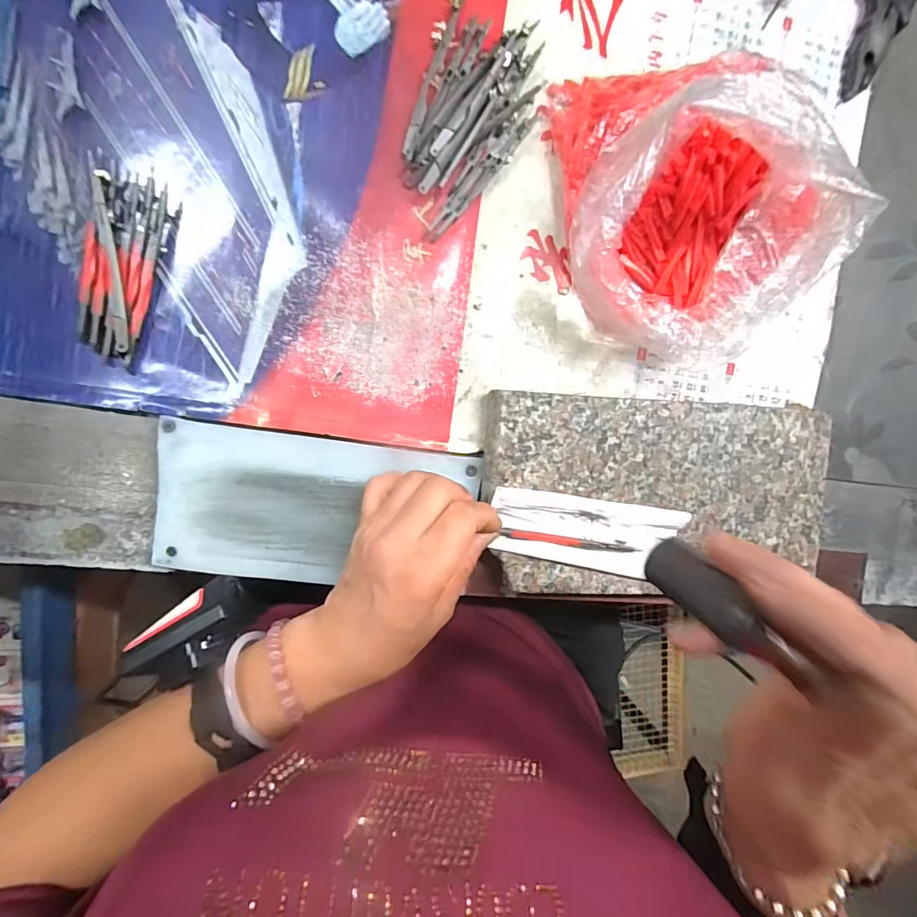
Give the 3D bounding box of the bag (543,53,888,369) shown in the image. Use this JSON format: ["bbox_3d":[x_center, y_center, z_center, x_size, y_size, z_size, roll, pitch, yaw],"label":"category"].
[{"bbox_3d":[0.125,-0.151,0.265,0.183,0.092,0.146,33,89,-10],"label":"bag"}]

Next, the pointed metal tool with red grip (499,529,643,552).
[{"bbox_3d":[0.072,0.054,0.291,0.092,0.006,0.008,8,93,-5],"label":"pointed metal tool with red grip"}]

